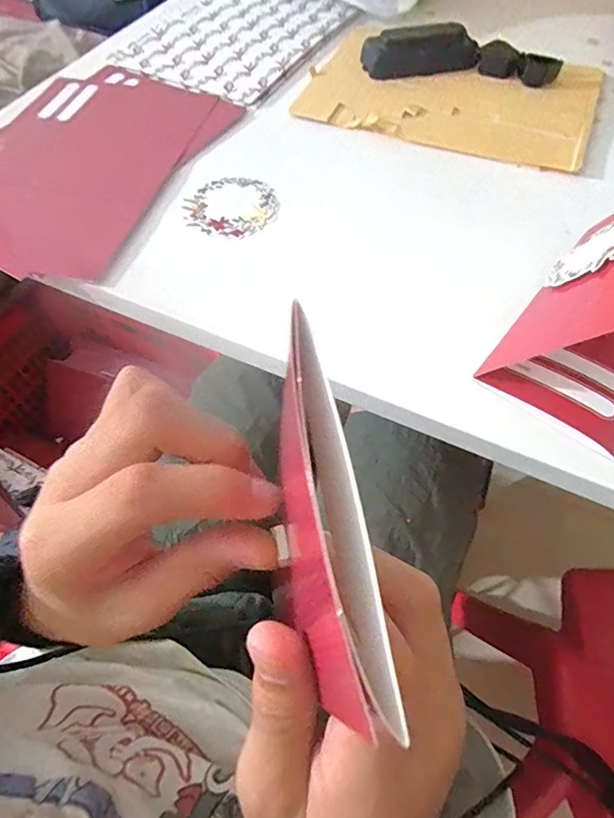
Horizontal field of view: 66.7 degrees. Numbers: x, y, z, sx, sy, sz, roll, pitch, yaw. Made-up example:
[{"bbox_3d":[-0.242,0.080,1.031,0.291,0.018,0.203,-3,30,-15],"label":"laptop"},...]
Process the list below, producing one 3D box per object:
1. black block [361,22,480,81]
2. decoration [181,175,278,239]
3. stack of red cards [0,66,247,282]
[{"bbox_3d":[0.111,-0.345,0.453,0.108,0.032,0.042,-5,60,-2],"label":"black block"},{"bbox_3d":[-0.060,-0.164,0.368,0.073,0.004,0.074,0,60,0],"label":"decoration"},{"bbox_3d":[-0.200,-0.226,0.410,0.197,0.013,0.260,21,59,13],"label":"stack of red cards"}]

